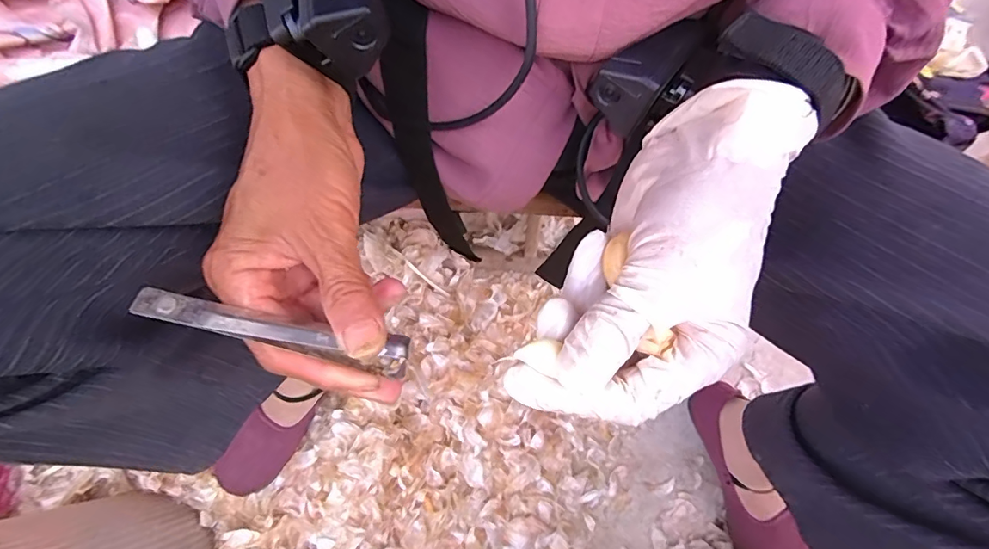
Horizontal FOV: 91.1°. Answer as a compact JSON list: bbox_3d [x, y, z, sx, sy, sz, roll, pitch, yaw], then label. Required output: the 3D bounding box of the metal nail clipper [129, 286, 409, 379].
[{"bbox_3d":[-0.090,0.024,0.209,0.108,0.018,0.015,16,76,-18],"label":"metal nail clipper"}]

